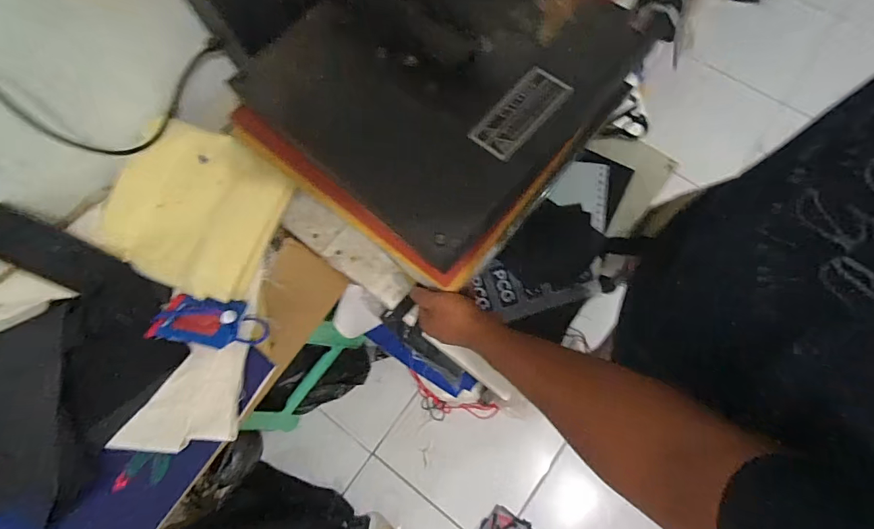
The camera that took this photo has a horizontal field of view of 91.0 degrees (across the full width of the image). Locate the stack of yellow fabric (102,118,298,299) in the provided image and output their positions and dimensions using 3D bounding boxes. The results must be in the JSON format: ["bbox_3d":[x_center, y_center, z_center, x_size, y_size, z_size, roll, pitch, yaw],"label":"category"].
[{"bbox_3d":[-0.382,-0.093,0.667,0.281,0.052,0.245,19,77,8],"label":"stack of yellow fabric"}]

